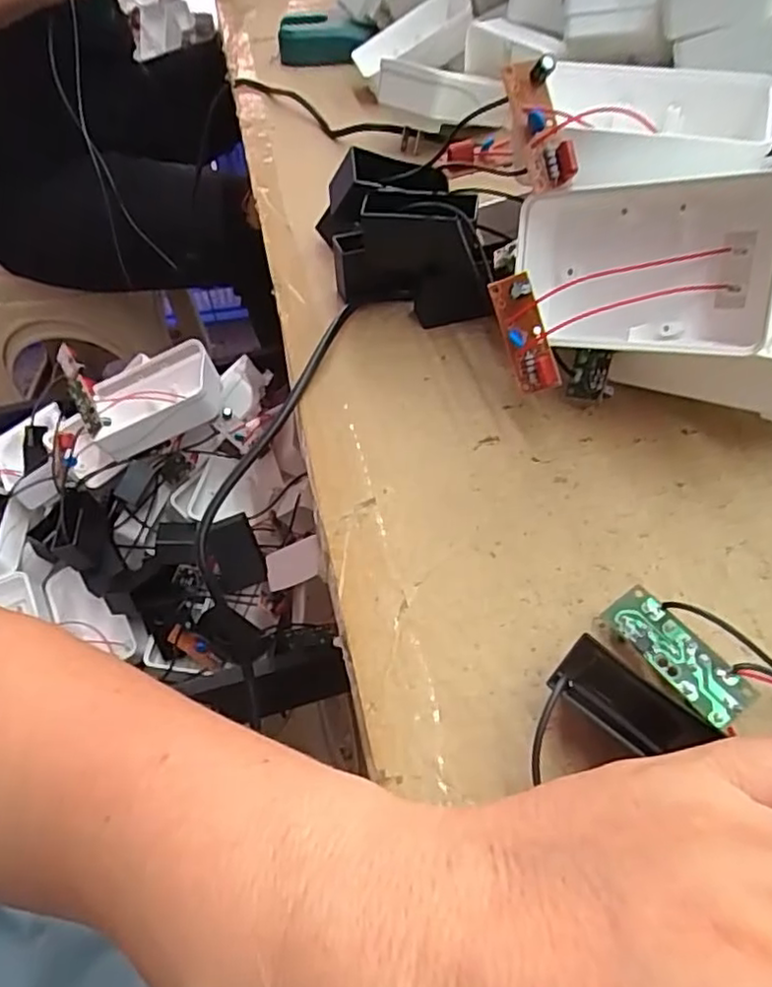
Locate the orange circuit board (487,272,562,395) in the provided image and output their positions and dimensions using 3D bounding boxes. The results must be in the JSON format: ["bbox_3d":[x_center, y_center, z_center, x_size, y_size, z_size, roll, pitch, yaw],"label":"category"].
[{"bbox_3d":[0.053,-0.061,0.250,0.017,0.045,0.009,-14,13,34],"label":"orange circuit board"}]

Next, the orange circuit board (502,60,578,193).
[{"bbox_3d":[0.054,-0.129,0.229,0.015,0.017,0.041,-18,96,-11],"label":"orange circuit board"}]

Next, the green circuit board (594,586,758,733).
[{"bbox_3d":[0.085,0.047,0.191,0.016,0.004,0.044,-40,57,-8],"label":"green circuit board"}]

